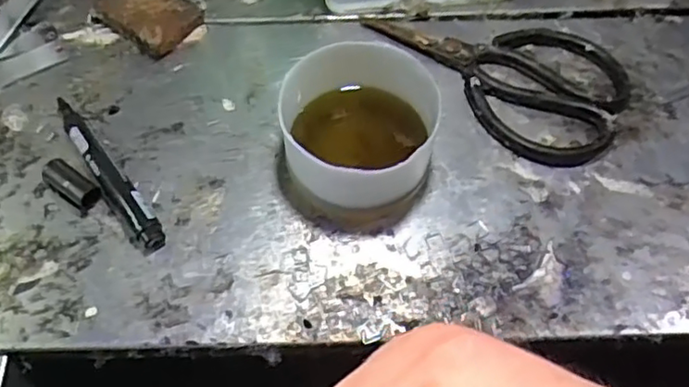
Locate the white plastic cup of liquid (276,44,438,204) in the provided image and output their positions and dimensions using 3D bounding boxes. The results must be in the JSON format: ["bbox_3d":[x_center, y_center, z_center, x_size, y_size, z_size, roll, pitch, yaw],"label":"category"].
[{"bbox_3d":[0.010,-0.040,0.383,0.089,0.066,0.074,4,63,3],"label":"white plastic cup of liquid"}]

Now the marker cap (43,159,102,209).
[{"bbox_3d":[-0.167,-0.005,0.389,0.037,0.016,0.016,33,68,17],"label":"marker cap"}]

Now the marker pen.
[{"bbox_3d":[-0.150,-0.015,0.393,0.017,0.019,0.127,-37,68,-17],"label":"marker pen"}]

